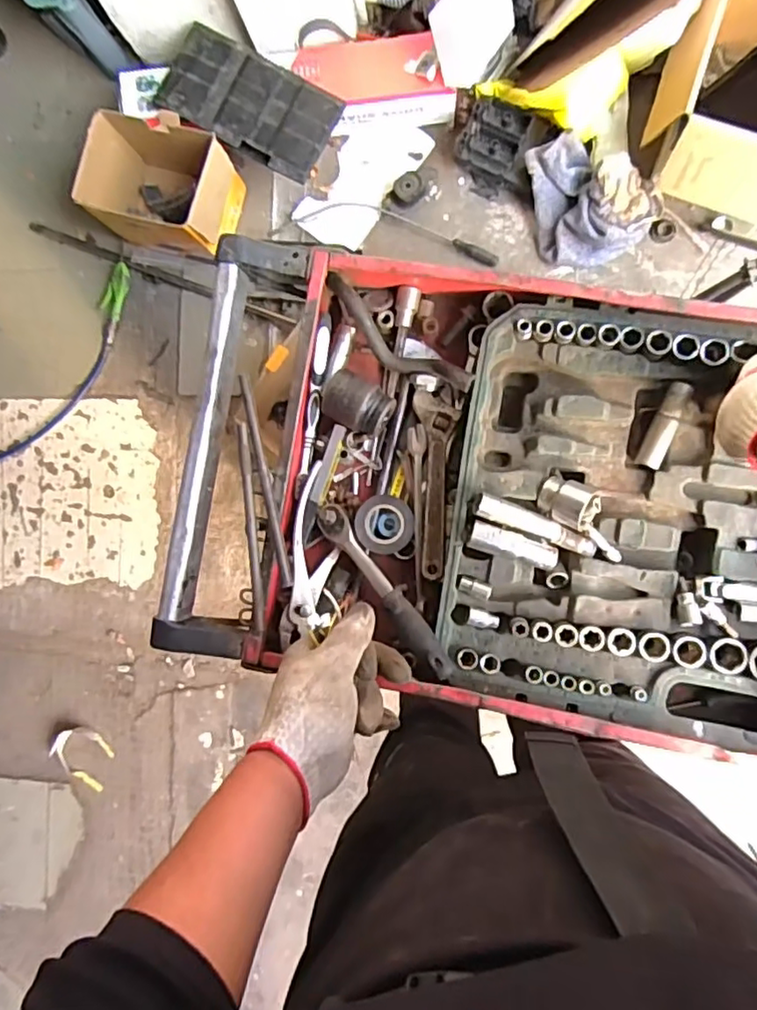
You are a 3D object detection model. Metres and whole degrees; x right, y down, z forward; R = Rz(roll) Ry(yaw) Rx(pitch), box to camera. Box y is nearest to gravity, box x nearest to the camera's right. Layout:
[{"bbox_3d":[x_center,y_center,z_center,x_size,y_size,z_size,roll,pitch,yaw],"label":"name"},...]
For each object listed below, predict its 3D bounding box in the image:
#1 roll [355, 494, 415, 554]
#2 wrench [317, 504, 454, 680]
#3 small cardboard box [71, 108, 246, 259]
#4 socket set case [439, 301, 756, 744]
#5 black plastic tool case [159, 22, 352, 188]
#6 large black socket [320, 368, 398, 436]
[{"bbox_3d":[0.006,0.019,0.592,0.055,0.023,0.056,0,90,8],"label":"roll"},{"bbox_3d":[0.006,0.078,0.574,0.027,0.021,0.196,-40,69,5],"label":"wrench"},{"bbox_3d":[-0.445,-0.667,1.310,0.291,0.198,0.226,19,92,6],"label":"small cardboard box"},{"bbox_3d":[0.330,0.023,0.521,0.508,0.077,0.347,9,91,6],"label":"socket set case"},{"bbox_3d":[-0.264,-0.811,1.227,0.351,0.039,0.173,31,94,7],"label":"black plastic tool case"},{"bbox_3d":[-0.020,-0.100,0.599,0.065,0.047,0.052,32,94,7],"label":"large black socket"}]

